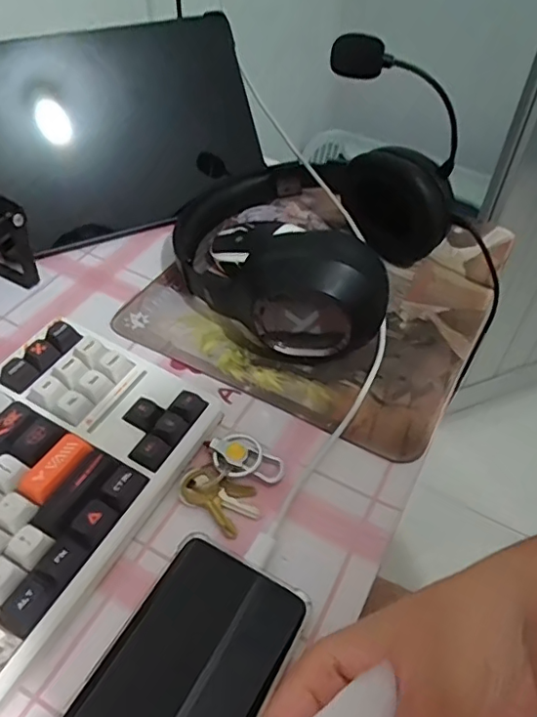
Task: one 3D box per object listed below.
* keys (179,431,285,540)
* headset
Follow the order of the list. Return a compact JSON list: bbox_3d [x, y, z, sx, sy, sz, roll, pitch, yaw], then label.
[{"bbox_3d":[-0.021,0.070,0.328,0.047,0.010,0.055,29,52,21],"label":"keys"},{"bbox_3d":[0.029,-0.120,0.392,0.173,0.176,0.171,2,48,-2],"label":"headset"}]

